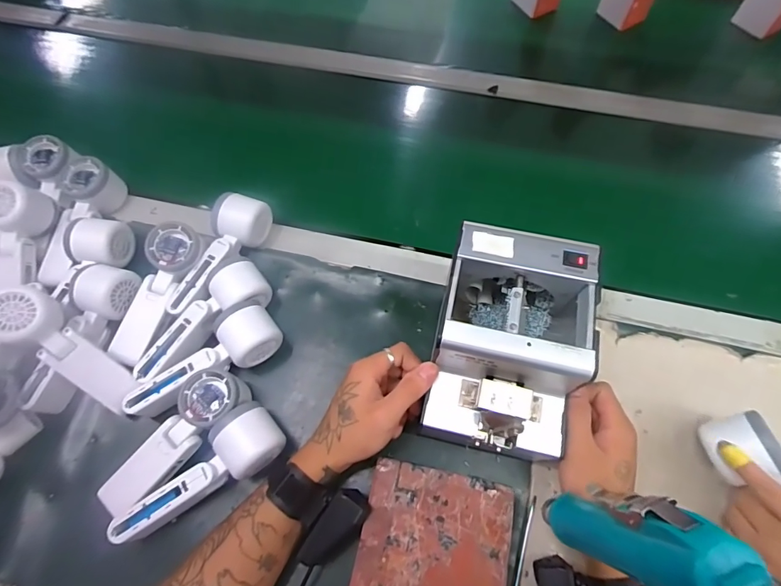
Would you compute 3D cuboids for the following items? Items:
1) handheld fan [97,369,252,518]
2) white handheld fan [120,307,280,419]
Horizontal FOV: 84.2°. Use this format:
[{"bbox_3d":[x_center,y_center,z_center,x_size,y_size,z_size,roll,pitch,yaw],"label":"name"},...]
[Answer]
[{"bbox_3d":[-0.216,0.143,0.433,0.161,0.047,0.052,-42,71,-17],"label":"handheld fan"},{"bbox_3d":[-0.198,0.077,0.464,0.167,0.053,0.060,-37,69,-15],"label":"white handheld fan"}]

